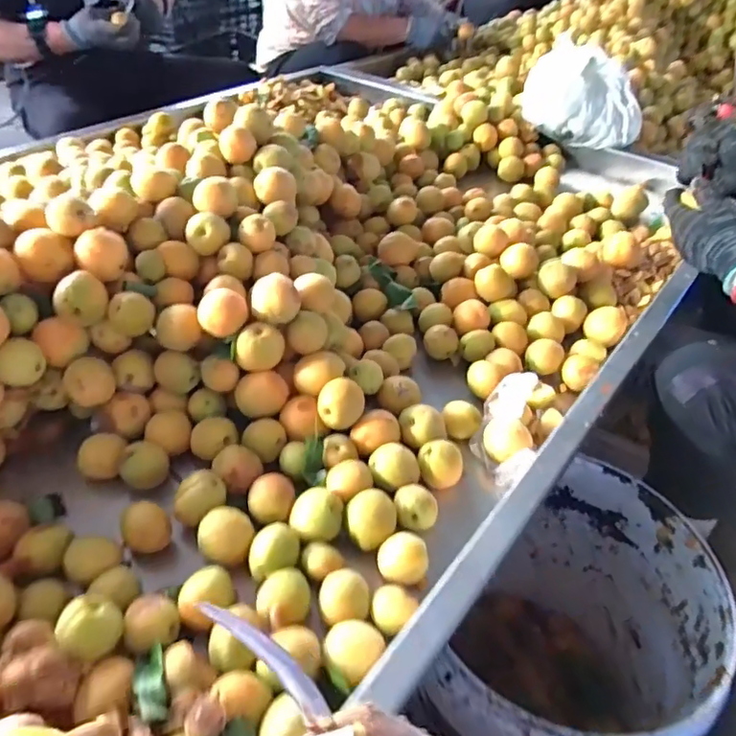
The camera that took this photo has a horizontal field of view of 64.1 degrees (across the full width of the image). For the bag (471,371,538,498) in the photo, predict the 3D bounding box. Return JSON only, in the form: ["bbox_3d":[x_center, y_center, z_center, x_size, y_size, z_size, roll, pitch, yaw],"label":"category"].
[{"bbox_3d":[0.141,0.062,0.600,0.055,0.061,0.114,14,42,10],"label":"bag"}]

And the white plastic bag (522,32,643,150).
[{"bbox_3d":[0.428,-0.537,1.172,0.233,0.160,0.162,14,42,10],"label":"white plastic bag"}]

